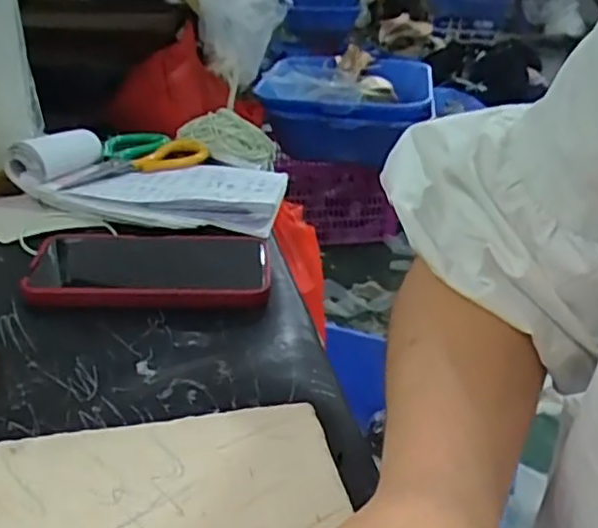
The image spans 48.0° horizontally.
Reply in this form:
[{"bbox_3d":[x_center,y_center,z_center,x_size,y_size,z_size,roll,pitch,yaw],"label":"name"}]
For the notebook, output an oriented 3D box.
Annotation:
[{"bbox_3d":[-0.127,-0.085,0.603,0.231,0.046,0.152,6,28,-5],"label":"notebook"}]

